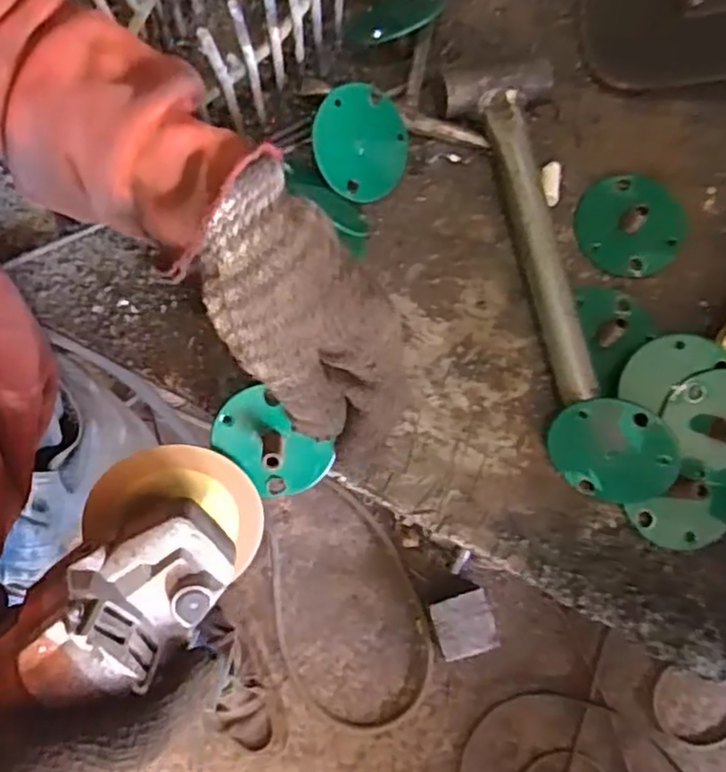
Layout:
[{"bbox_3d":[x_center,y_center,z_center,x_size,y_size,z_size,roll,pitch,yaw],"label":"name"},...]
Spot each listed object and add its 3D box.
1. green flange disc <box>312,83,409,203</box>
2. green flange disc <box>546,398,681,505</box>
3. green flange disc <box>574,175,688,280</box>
[{"bbox_3d":[-0.001,-0.153,0.419,0.065,0.005,0.068,-5,99,-30],"label":"green flange disc"},{"bbox_3d":[0.138,0.037,0.370,0.065,0.067,0.004,35,40,12],"label":"green flange disc"},{"bbox_3d":[0.174,-0.108,0.426,0.067,0.024,0.071,0,79,-2],"label":"green flange disc"}]

